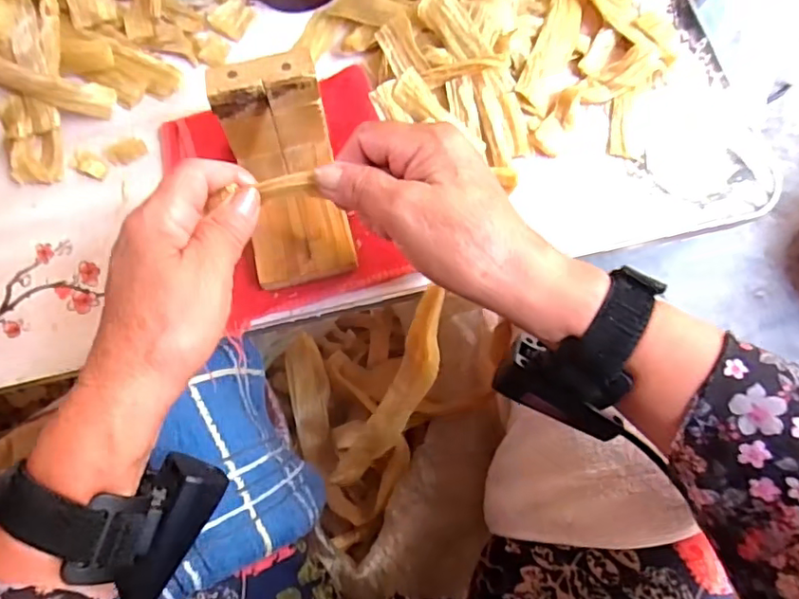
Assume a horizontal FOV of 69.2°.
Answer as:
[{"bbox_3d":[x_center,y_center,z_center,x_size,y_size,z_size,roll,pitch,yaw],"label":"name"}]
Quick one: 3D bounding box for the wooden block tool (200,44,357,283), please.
[{"bbox_3d":[-0.066,-0.071,0.339,0.059,0.081,0.107,-12,72,-2],"label":"wooden block tool"}]

